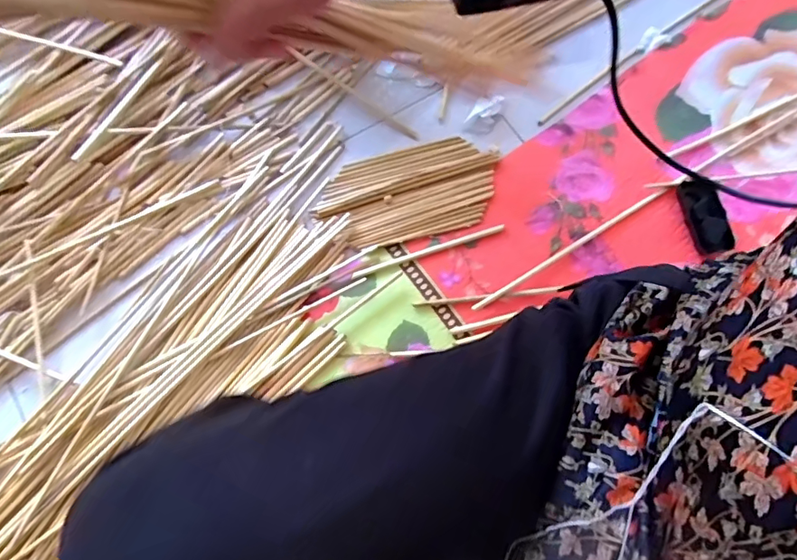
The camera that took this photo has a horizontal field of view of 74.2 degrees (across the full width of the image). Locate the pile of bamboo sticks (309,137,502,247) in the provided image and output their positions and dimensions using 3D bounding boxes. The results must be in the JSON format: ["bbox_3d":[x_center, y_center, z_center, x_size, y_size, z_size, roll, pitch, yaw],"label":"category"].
[{"bbox_3d":[0.020,-0.130,0.785,0.269,0.009,0.147,-15,70,-6],"label":"pile of bamboo sticks"}]

